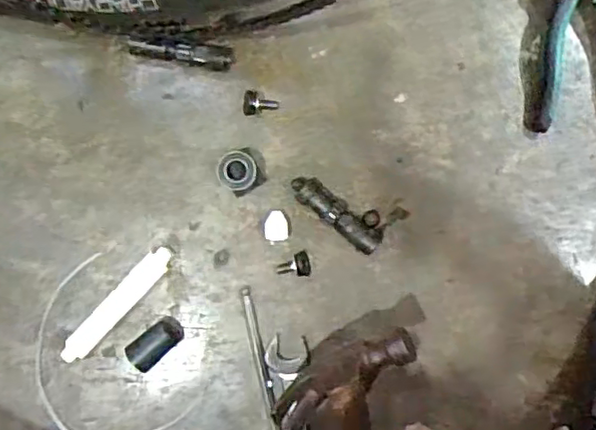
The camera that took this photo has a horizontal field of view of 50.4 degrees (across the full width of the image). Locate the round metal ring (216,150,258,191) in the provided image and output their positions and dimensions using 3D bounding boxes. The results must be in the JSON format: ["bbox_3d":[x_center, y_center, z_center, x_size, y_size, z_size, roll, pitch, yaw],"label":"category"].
[{"bbox_3d":[-0.048,-0.035,0.516,0.031,0.038,0.032,0,88,1],"label":"round metal ring"}]

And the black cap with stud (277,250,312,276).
[{"bbox_3d":[-0.003,0.040,0.522,0.028,0.013,0.021,-1,88,1],"label":"black cap with stud"}]

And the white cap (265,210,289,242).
[{"bbox_3d":[-0.017,0.009,0.520,0.019,0.009,0.025,5,88,1],"label":"white cap"}]

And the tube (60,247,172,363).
[{"bbox_3d":[-0.148,0.074,0.523,0.020,0.015,0.117,43,89,2],"label":"tube"}]

